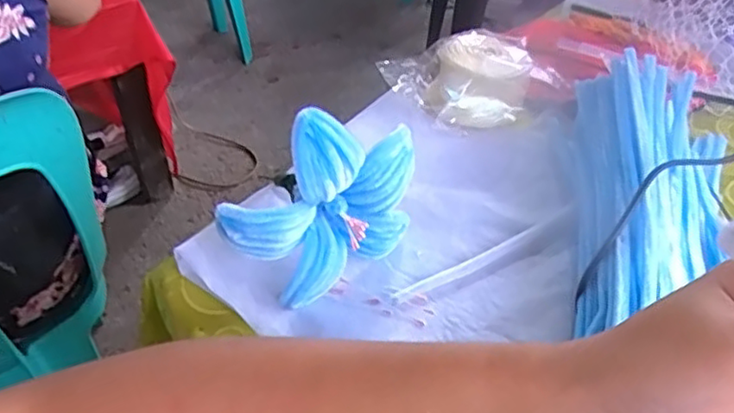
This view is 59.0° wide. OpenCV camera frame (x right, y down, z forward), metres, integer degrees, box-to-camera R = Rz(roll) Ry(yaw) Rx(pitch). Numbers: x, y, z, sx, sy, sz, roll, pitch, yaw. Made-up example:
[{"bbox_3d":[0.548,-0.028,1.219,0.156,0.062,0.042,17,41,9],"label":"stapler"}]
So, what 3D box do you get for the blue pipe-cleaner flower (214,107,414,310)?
[{"bbox_3d":[-0.019,-0.001,0.334,0.108,0.098,0.030,-24,51,-26],"label":"blue pipe-cleaner flower"}]

